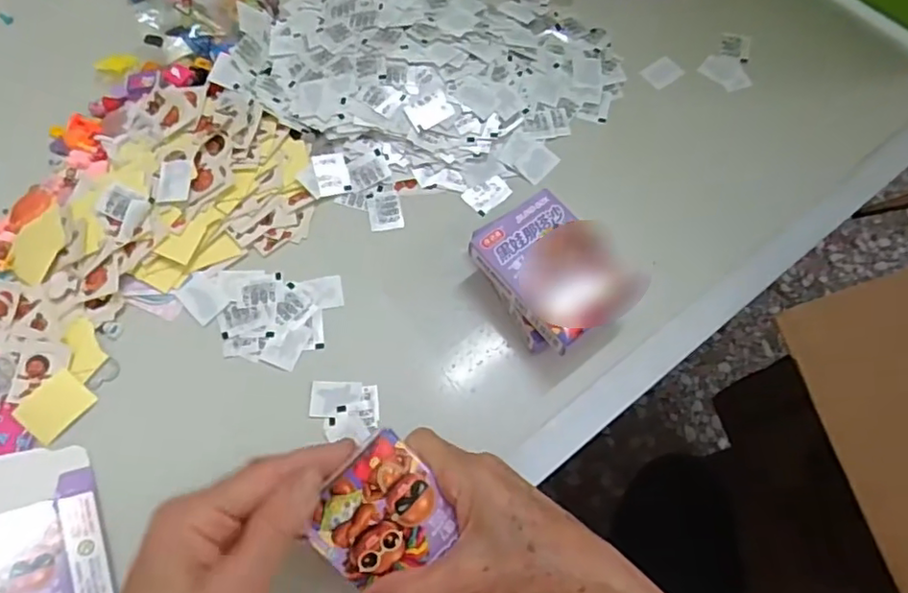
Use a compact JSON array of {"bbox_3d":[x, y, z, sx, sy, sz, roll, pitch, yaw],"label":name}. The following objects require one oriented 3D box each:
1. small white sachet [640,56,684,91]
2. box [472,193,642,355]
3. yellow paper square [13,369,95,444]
[{"bbox_3d":[0.172,-0.184,0.488,0.030,0.004,0.023,-34,73,-14],"label":"small white sachet"},{"bbox_3d":[0.060,-0.013,0.395,0.069,0.050,0.096,-35,74,-14],"label":"box"},{"bbox_3d":[-0.251,0.070,0.376,0.029,0.007,0.039,40,72,13],"label":"yellow paper square"}]

